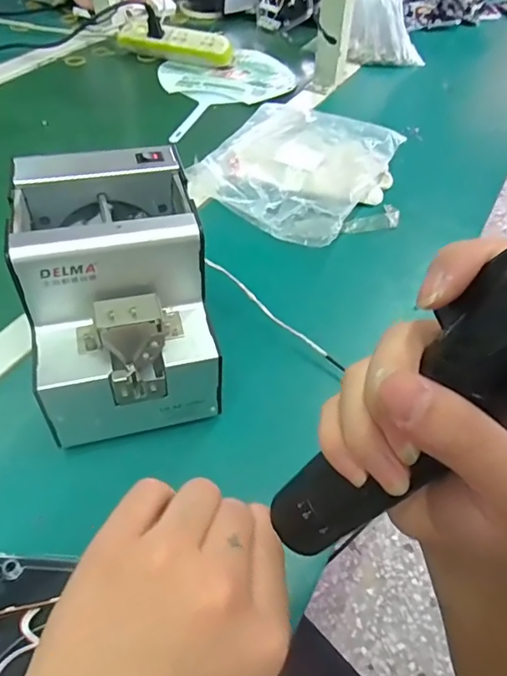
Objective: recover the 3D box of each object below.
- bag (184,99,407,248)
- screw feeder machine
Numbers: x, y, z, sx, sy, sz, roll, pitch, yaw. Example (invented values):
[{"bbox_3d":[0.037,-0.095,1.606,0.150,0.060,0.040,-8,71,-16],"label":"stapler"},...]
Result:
[{"bbox_3d":[0.058,-0.211,0.645,0.219,0.047,0.247,29,53,20],"label":"bag"},{"bbox_3d":[-0.108,-0.029,0.394,0.137,0.148,0.173,-12,51,-14],"label":"screw feeder machine"}]

